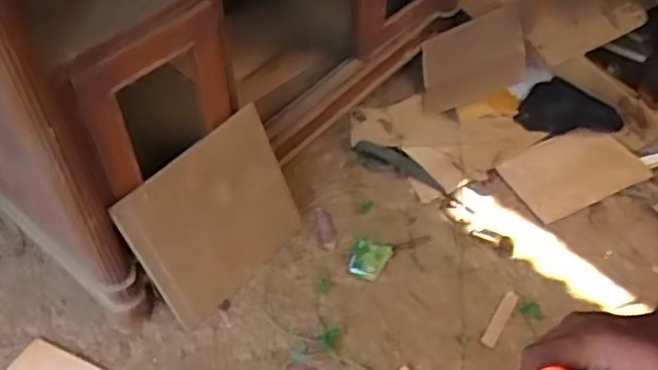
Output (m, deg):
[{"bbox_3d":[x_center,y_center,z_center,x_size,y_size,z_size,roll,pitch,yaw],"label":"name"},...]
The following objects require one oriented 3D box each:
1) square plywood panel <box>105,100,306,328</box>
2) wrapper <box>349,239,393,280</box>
[{"bbox_3d":[-0.213,0.055,1.261,0.020,0.324,0.338,21,53,38],"label":"square plywood panel"},{"bbox_3d":[0.086,0.156,1.383,0.081,0.022,0.090,13,51,13],"label":"wrapper"}]

